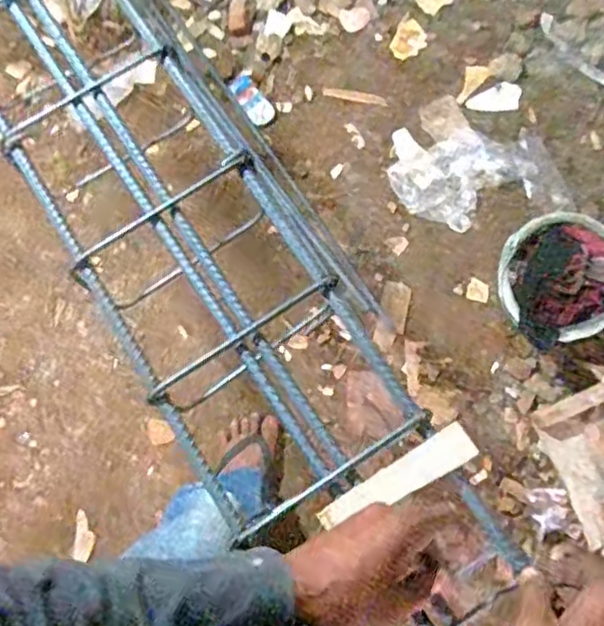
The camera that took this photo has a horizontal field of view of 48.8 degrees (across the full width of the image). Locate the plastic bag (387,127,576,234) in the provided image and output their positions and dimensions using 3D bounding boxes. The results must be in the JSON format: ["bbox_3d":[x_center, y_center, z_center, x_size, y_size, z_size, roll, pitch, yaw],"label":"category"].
[{"bbox_3d":[0.408,-0.311,1.524,0.404,0.043,0.245,2,77,1],"label":"plastic bag"}]

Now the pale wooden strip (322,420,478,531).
[{"bbox_3d":[0.082,0.145,0.568,0.141,0.018,0.032,-32,81,-5],"label":"pale wooden strip"}]

